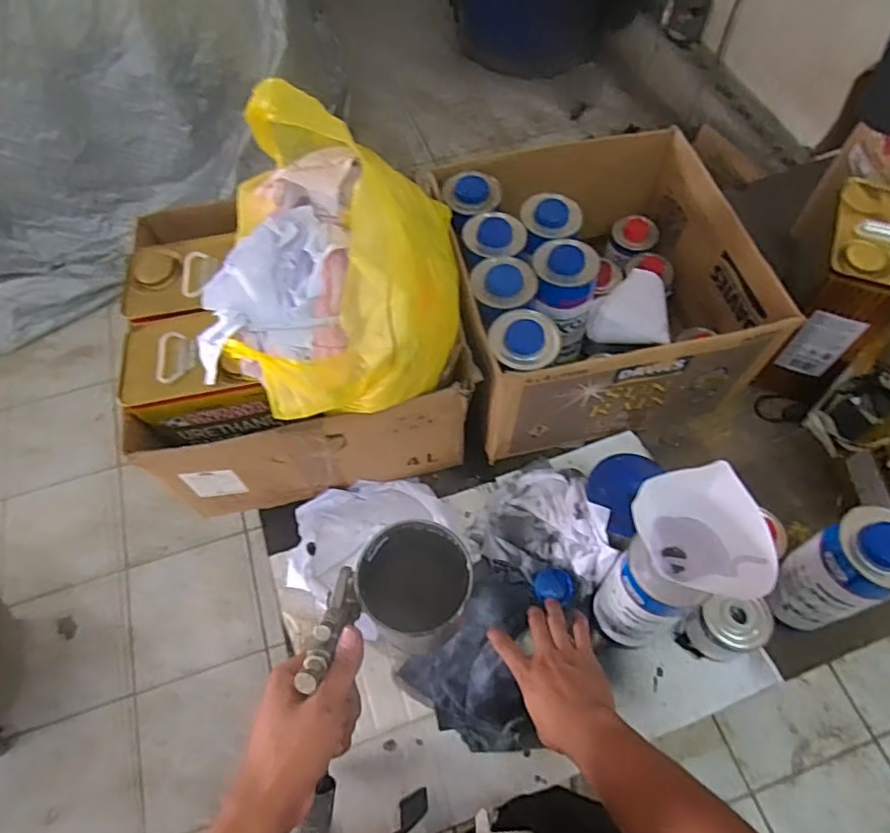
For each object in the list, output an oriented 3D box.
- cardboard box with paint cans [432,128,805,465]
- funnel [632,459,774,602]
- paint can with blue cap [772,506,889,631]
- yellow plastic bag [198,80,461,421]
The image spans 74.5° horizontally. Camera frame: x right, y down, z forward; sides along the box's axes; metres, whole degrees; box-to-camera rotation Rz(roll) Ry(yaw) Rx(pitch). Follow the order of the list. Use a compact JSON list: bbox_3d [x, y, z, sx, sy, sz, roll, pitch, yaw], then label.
[{"bbox_3d":[0.197,-0.185,0.827,0.381,0.199,0.381,-12,61,-5],"label":"cardboard box with paint cans"},{"bbox_3d":[0.226,0.111,0.522,0.087,0.076,0.116,-19,62,-9],"label":"funnel"},{"bbox_3d":[0.425,0.168,0.633,0.083,0.174,0.085,-21,63,-10],"label":"paint can with blue cap"},{"bbox_3d":[-0.106,-0.176,0.578,0.223,0.211,0.332,5,61,4],"label":"yellow plastic bag"}]

